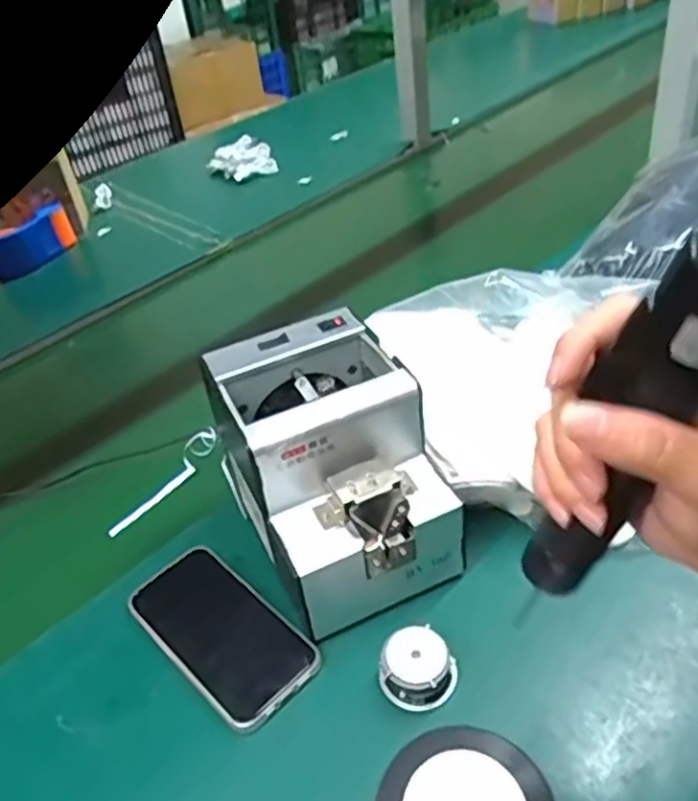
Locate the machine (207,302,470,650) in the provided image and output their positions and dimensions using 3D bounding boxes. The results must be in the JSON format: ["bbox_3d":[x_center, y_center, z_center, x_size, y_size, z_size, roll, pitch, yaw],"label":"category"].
[{"bbox_3d":[-0.015,0.054,0.525,0.136,0.145,0.185,-19,43,-15],"label":"machine"}]

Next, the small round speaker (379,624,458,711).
[{"bbox_3d":[0.045,0.173,0.462,0.044,0.026,0.043,-5,39,4],"label":"small round speaker"}]

